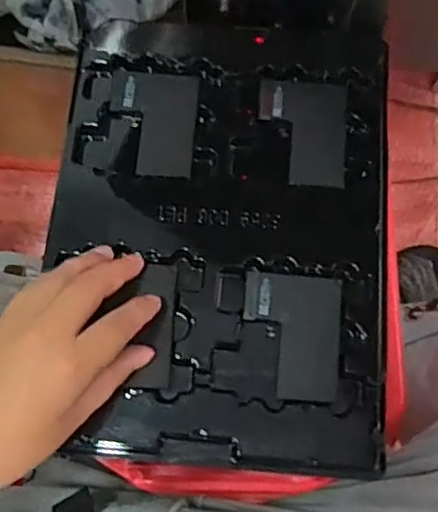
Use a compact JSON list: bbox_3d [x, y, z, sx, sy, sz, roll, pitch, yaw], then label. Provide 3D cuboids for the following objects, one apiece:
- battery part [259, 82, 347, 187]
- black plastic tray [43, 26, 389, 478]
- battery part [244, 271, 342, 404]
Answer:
[{"bbox_3d":[0.057,-0.084,0.427,0.060,0.011,0.077,6,74,2],"label":"battery part"},{"bbox_3d":[0.001,-0.009,0.403,0.212,0.014,0.260,5,74,2],"label":"black plastic tray"},{"bbox_3d":[0.044,0.049,0.386,0.059,0.004,0.076,6,74,2],"label":"battery part"}]

